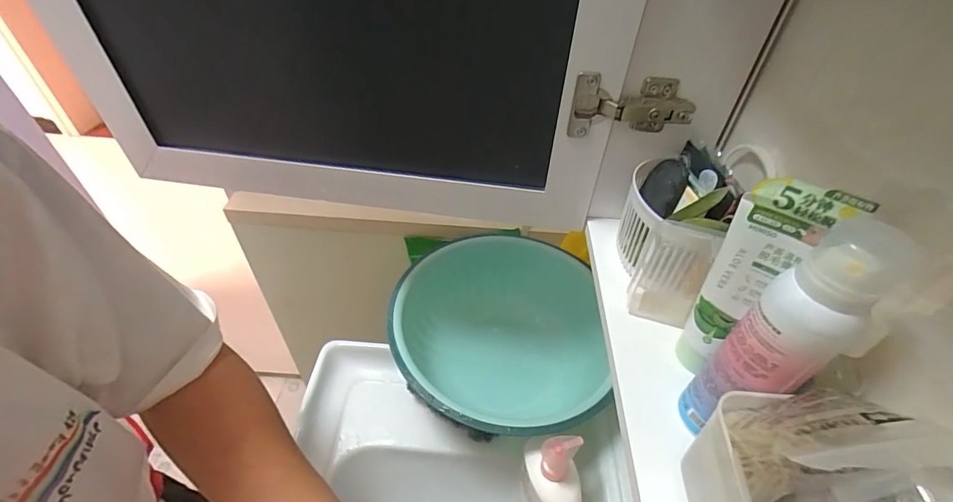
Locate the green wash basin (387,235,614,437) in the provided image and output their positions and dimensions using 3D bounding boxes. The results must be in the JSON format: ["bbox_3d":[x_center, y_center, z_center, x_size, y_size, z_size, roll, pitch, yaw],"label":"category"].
[{"bbox_3d":[0.041,0.141,0.664,0.317,0.148,0.329,2,44,-1],"label":"green wash basin"}]

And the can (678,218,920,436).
[{"bbox_3d":[0.173,0.057,0.247,0.037,0.171,0.041,-24,50,-25],"label":"can"}]

